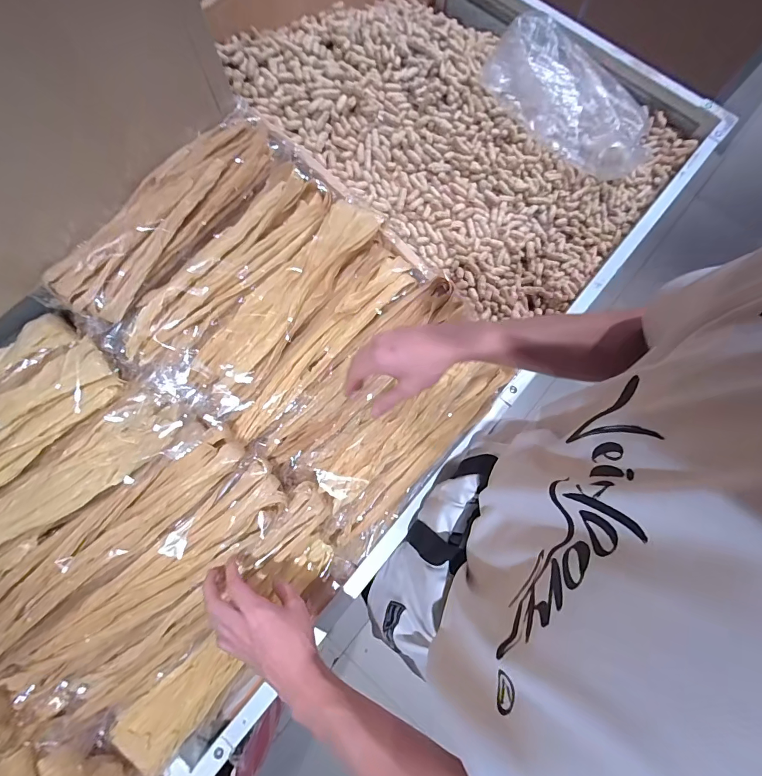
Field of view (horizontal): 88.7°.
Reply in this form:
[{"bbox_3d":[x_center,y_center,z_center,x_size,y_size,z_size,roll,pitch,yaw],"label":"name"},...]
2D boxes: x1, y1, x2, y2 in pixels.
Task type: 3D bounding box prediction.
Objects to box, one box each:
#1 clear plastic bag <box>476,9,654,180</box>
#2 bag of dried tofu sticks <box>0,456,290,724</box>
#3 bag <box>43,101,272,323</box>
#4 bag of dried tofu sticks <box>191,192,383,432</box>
[{"bbox_3d":[0.403,-0.610,0.809,0.369,0.066,0.294,29,75,-7],"label":"clear plastic bag"},{"bbox_3d":[-0.274,0.276,0.507,0.399,0.070,0.131,-40,79,-9],"label":"bag of dried tofu sticks"},{"bbox_3d":[-0.282,-0.234,0.535,0.096,0.062,0.348,42,80,9],"label":"bag"},{"bbox_3d":[-0.136,-0.119,0.539,0.095,0.061,0.349,35,78,8],"label":"bag of dried tofu sticks"}]

